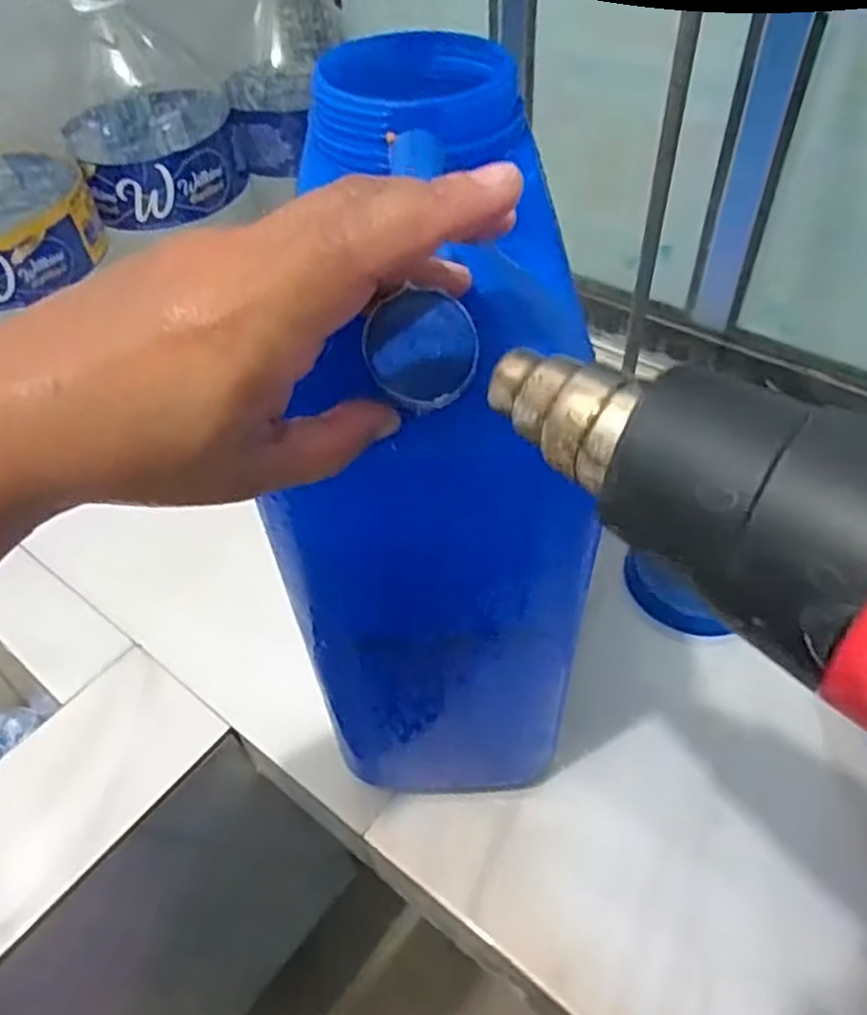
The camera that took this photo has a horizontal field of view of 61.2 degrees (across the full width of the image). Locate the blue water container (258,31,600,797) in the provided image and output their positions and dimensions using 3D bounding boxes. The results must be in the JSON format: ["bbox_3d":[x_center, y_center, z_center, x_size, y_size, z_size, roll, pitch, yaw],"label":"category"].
[{"bbox_3d":[0.010,-0.038,0.486,0.148,0.396,0.297,1,49,5],"label":"blue water container"}]

